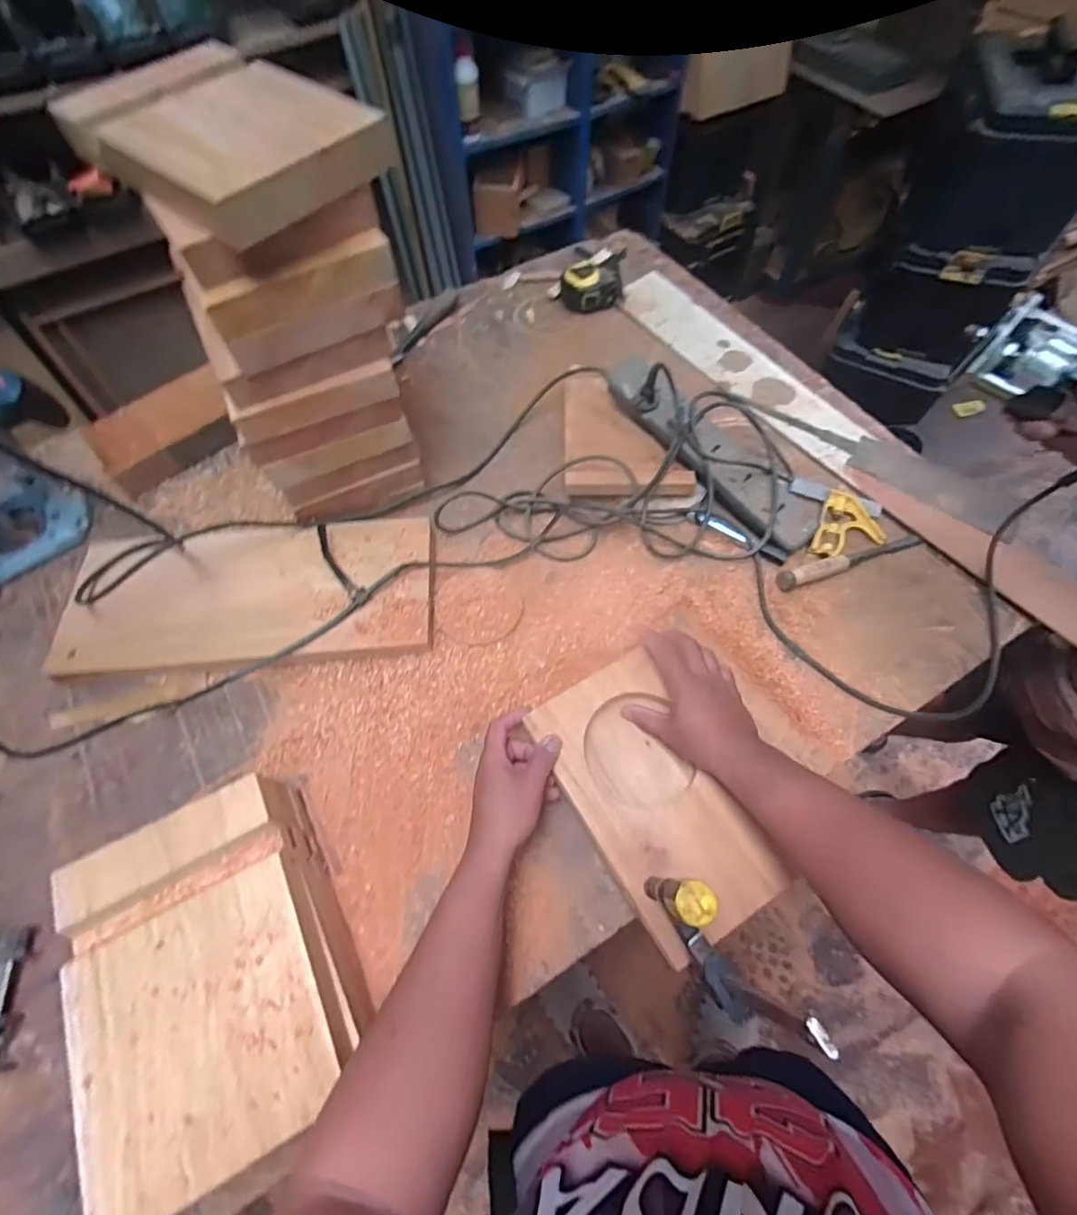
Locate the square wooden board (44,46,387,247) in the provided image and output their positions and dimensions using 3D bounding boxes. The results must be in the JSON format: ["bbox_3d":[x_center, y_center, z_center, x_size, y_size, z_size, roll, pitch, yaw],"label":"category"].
[{"bbox_3d":[-0.278,-0.416,0.468,0.241,0.049,0.174,36,69,18],"label":"square wooden board"}]

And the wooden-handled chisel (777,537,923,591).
[{"bbox_3d":[0.401,-0.063,0.674,0.206,0.021,0.025,-18,64,-8],"label":"wooden-handled chisel"}]

